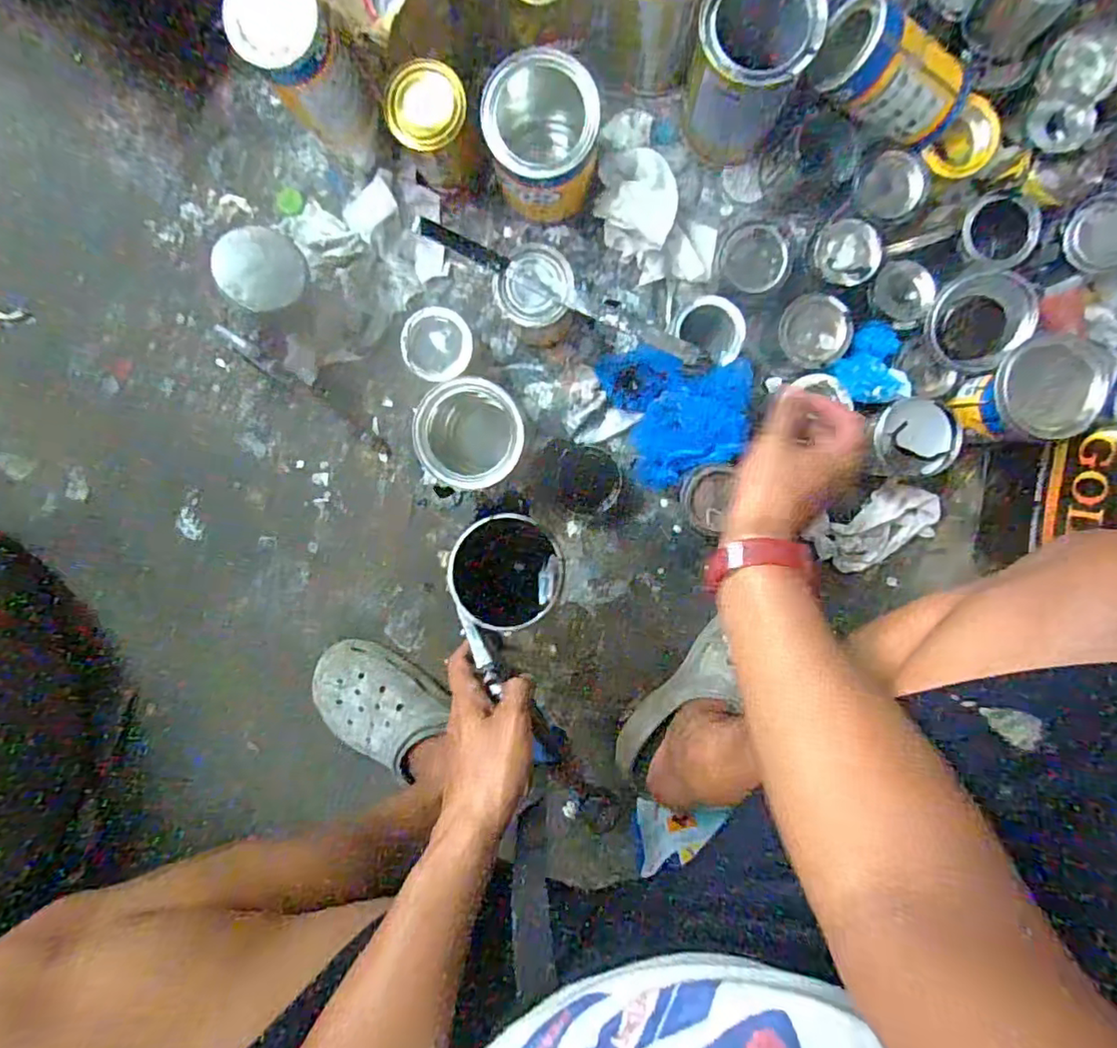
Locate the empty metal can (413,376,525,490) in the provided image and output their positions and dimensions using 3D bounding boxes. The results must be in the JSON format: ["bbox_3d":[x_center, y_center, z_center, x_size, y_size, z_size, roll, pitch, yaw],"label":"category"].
[{"bbox_3d":[-0.088,-0.096,0.637,0.108,0.129,0.100,0,97,1],"label":"empty metal can"}]

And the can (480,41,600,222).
[{"bbox_3d":[-0.013,-0.367,0.585,0.101,0.151,0.110,0,97,1],"label":"can"}]

